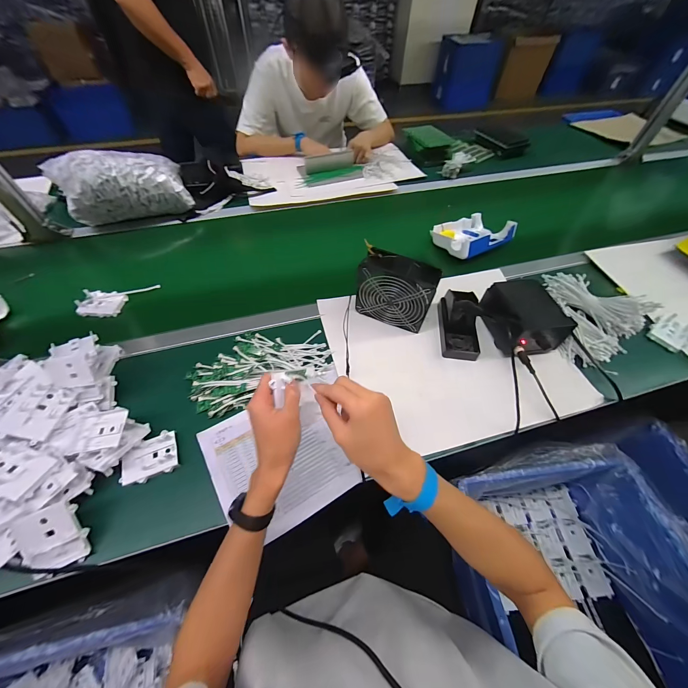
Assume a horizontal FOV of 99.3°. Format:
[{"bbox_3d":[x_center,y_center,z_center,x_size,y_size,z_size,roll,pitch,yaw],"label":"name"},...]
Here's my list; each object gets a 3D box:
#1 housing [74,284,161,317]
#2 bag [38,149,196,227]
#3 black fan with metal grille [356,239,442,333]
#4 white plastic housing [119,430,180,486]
[{"bbox_3d":[-0.519,-0.101,0.672,0.160,0.026,0.072,-14,58,-11],"label":"housing"},{"bbox_3d":[-0.613,-0.439,0.807,0.314,0.126,0.155,-22,60,-16],"label":"bag"},{"bbox_3d":[0.105,-0.107,0.612,0.155,0.147,0.066,22,58,12],"label":"black fan with metal grille"},{"bbox_3d":[-0.317,0.187,0.476,0.082,0.014,0.065,-19,59,-14],"label":"white plastic housing"}]

